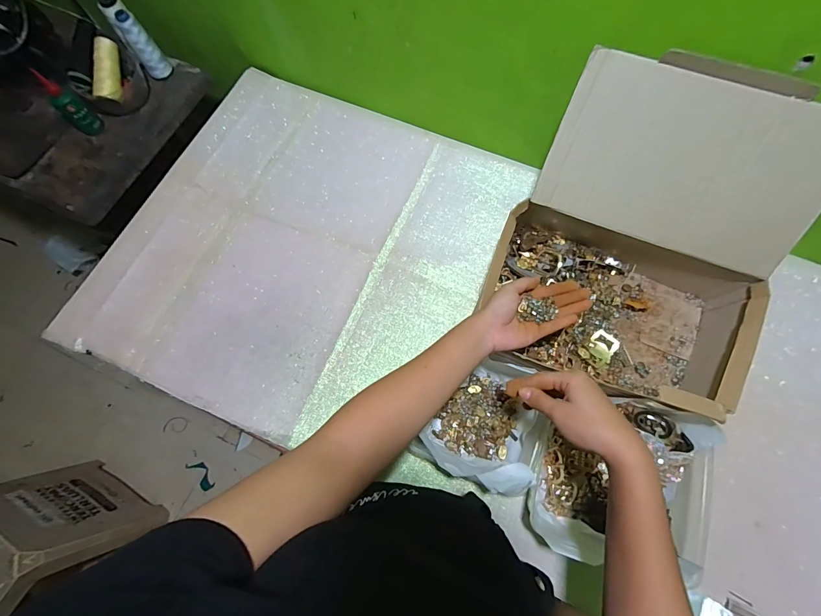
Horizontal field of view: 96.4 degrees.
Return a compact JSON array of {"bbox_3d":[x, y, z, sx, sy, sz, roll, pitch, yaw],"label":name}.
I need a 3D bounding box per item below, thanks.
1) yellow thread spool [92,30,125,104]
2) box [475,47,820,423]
[{"bbox_3d":[-0.563,-0.446,0.684,0.038,0.037,0.120,0,91,2],"label":"yellow thread spool"},{"bbox_3d":[0.300,-0.076,0.481,0.328,0.226,0.340,26,75,10],"label":"box"}]

